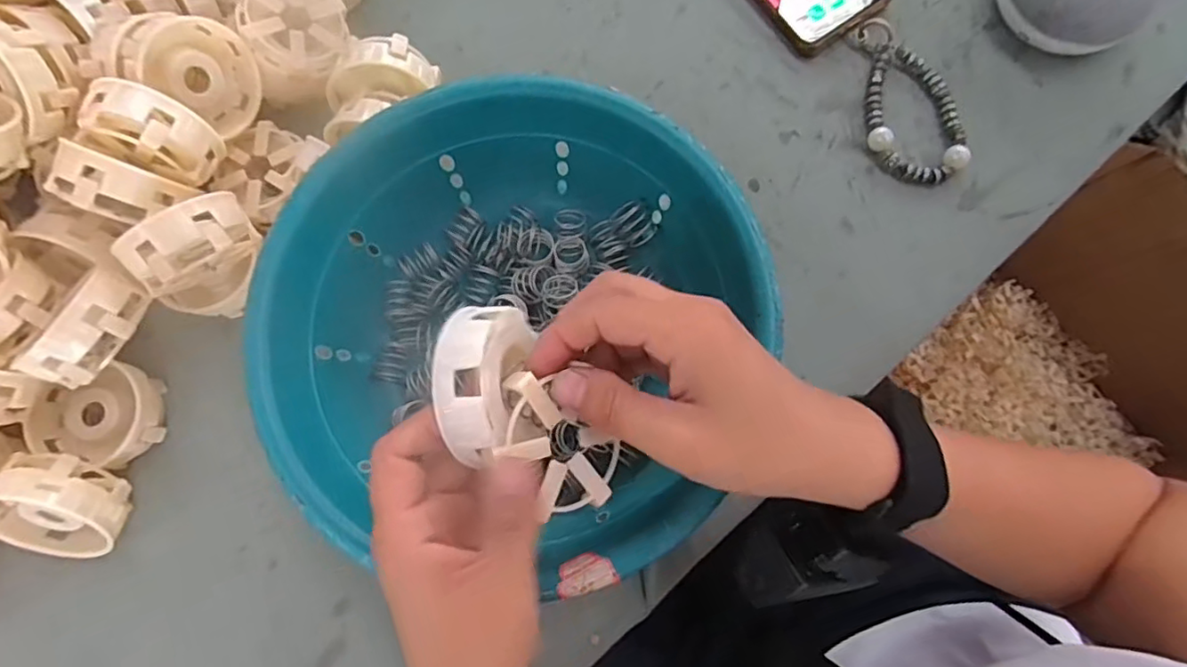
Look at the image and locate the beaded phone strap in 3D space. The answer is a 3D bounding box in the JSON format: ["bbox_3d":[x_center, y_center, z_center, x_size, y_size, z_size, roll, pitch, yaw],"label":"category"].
[{"bbox_3d":[0.217,-0.160,0.403,0.060,0.017,0.113,-3,79,-1],"label":"beaded phone strap"}]

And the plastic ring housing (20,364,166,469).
[{"bbox_3d":[-0.296,0.054,0.359,0.065,0.033,0.057,-16,80,-3],"label":"plastic ring housing"}]

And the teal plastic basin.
[{"bbox_3d":[-0.039,-0.009,0.341,0.254,0.090,0.243,0,79,0],"label":"teal plastic basin"}]

